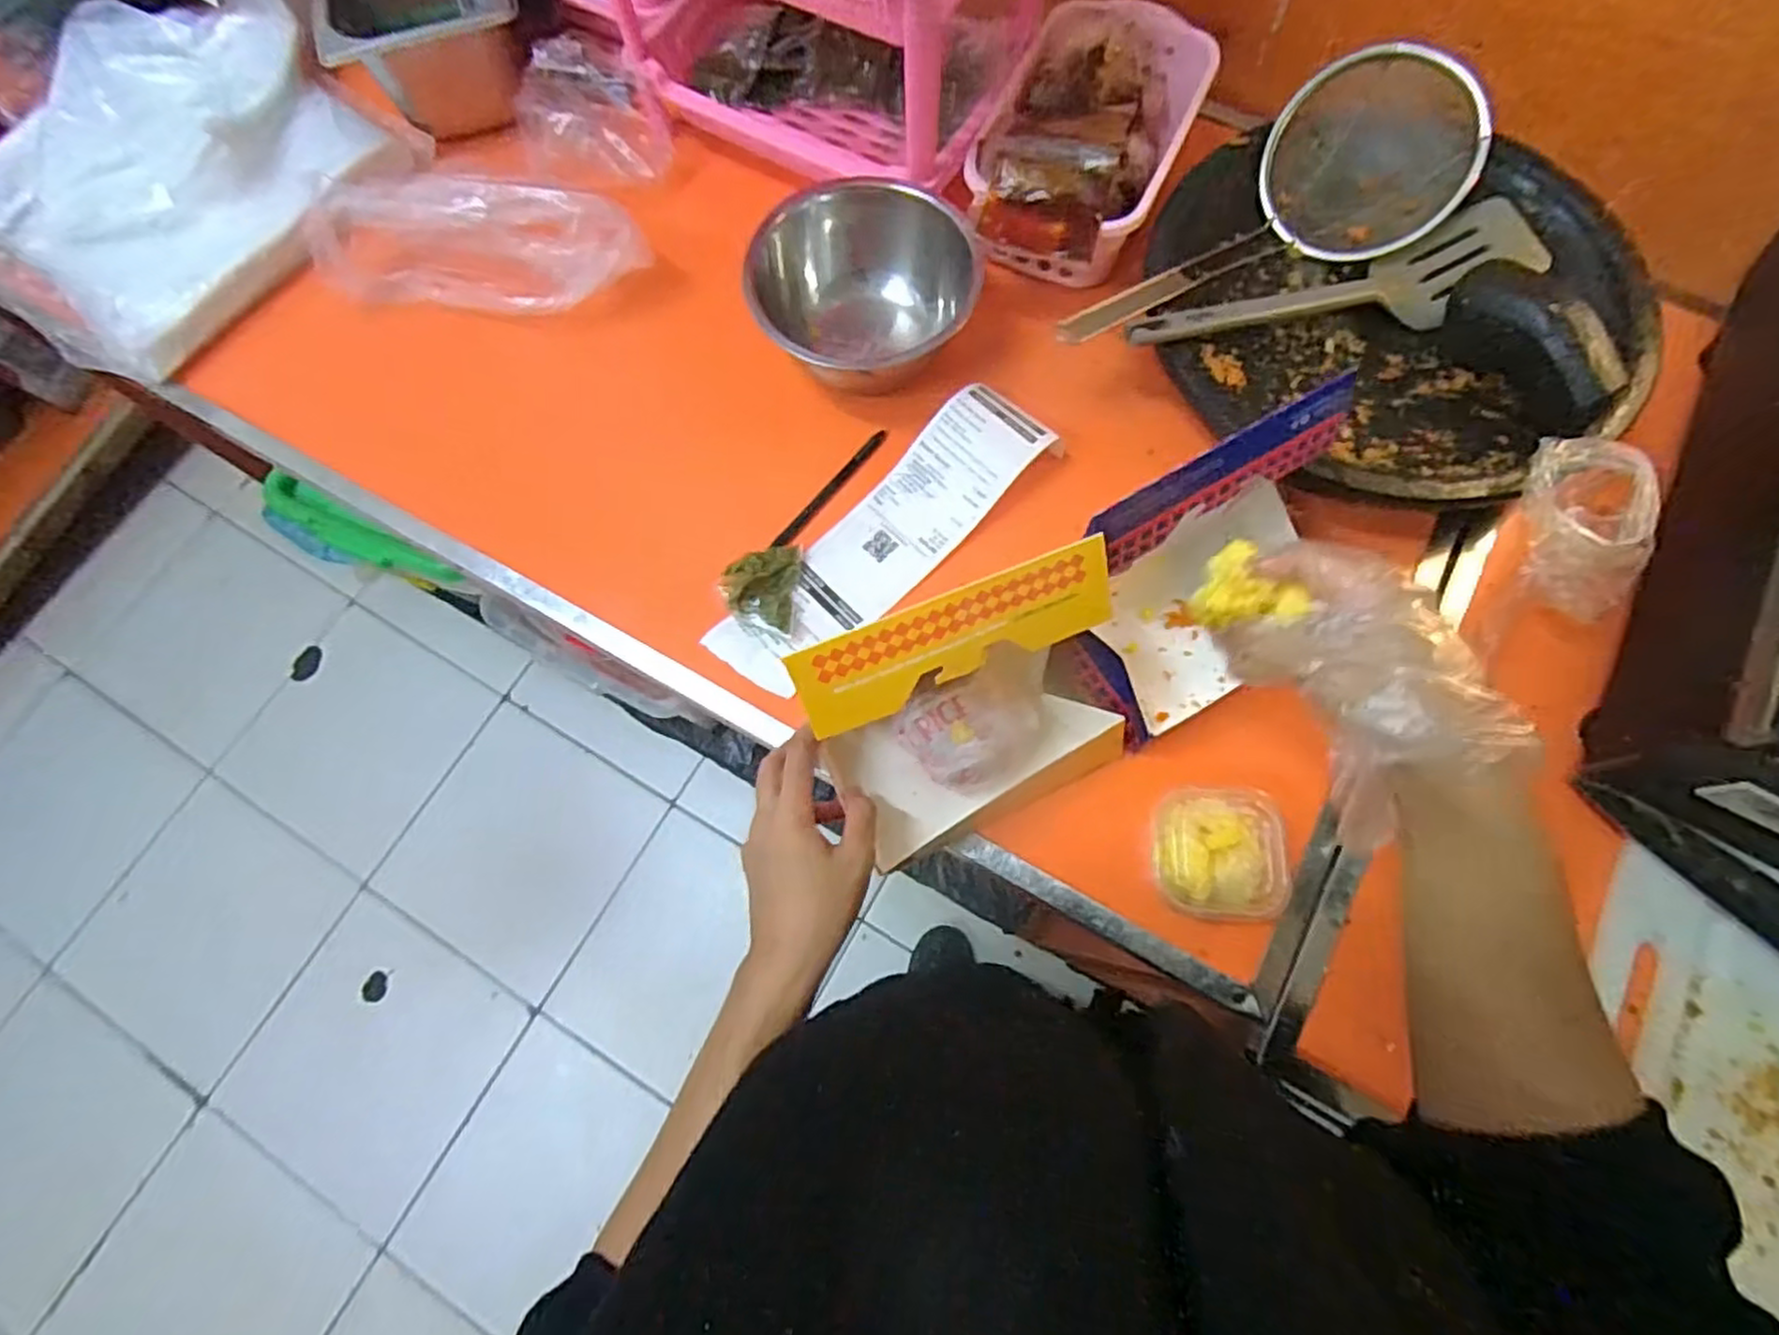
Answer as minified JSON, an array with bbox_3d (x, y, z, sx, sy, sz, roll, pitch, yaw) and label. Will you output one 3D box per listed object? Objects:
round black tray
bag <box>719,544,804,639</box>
[{"bbox_3d":[0.359,-0.258,0.538,0.322,0.062,0.302,0,72,1],"label":"round black tray"},{"bbox_3d":[-0.091,-0.058,0.539,0.053,0.033,0.065,-4,72,0],"label":"bag"}]

